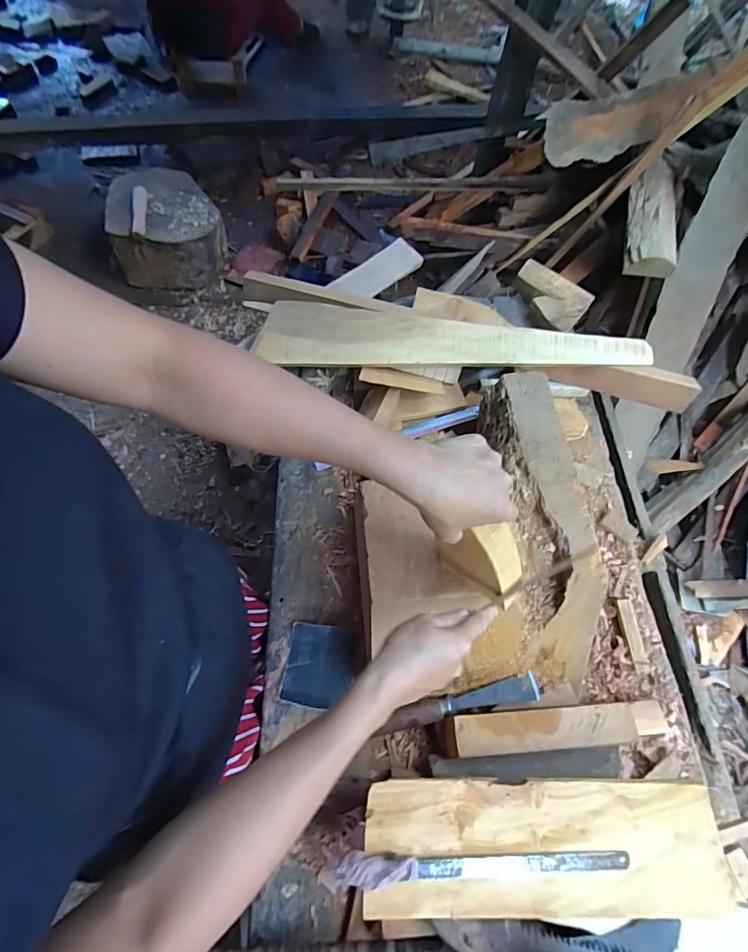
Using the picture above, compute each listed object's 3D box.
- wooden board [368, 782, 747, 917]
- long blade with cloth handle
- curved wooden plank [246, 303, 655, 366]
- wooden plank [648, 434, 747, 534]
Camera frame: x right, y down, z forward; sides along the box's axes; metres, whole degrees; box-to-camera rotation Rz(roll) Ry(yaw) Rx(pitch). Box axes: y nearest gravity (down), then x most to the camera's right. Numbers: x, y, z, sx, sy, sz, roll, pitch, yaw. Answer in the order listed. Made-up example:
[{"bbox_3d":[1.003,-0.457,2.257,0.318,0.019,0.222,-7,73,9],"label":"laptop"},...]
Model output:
[{"bbox_3d":[0.192,0.416,0.491,0.395,0.013,0.140,2,82,-1],"label":"wooden board"},{"bbox_3d":[0.112,0.424,0.481,0.331,0.021,0.031,-1,67,-3],"label":"long blade with cloth handle"},{"bbox_3d":[0.130,-0.229,0.783,0.667,0.024,0.107,7,89,4],"label":"curved wooden plank"},{"bbox_3d":[1.124,-0.083,1.347,0.737,0.074,0.072,-40,74,-1],"label":"wooden plank"}]

